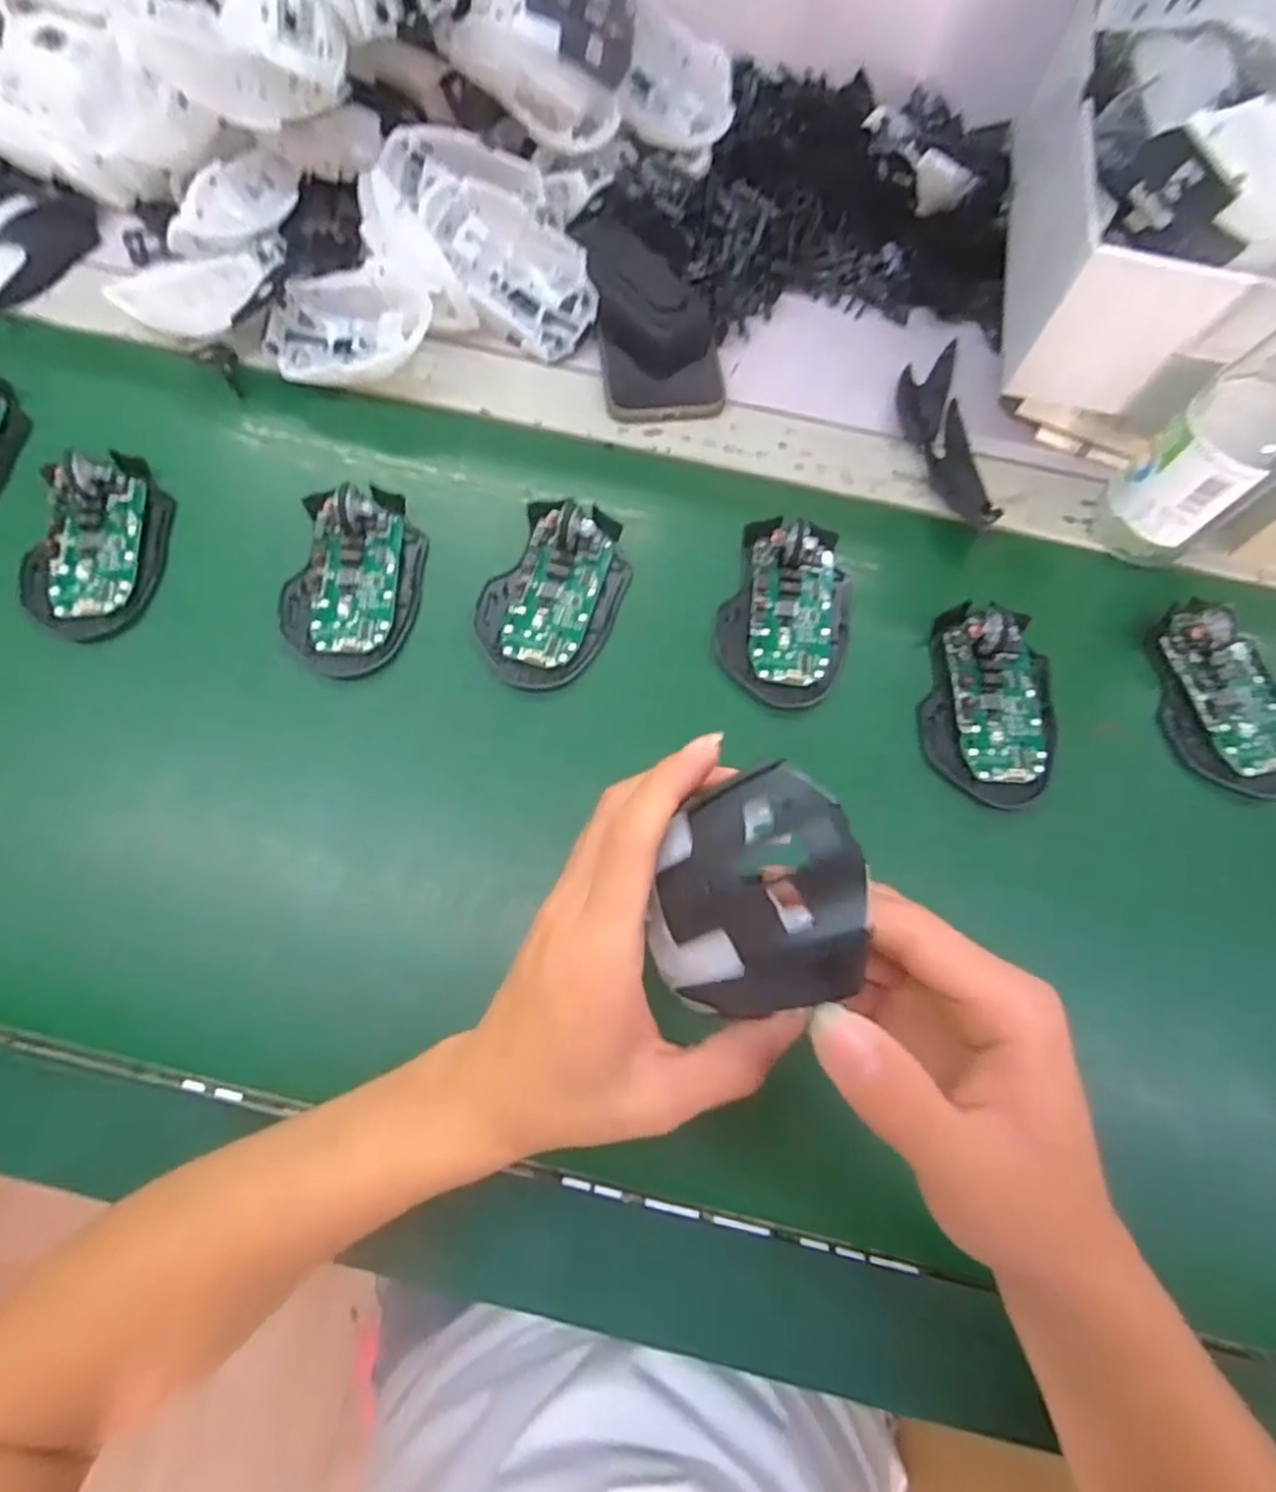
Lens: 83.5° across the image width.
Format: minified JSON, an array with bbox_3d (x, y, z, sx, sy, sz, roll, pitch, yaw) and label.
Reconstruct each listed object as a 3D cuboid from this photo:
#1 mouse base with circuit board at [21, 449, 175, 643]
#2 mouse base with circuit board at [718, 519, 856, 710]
[{"bbox_3d":[-0.307,-0.116,0.410,0.068,0.027,0.113,8,78,0],"label":"mouse base with circuit board"},{"bbox_3d":[0.086,-0.075,0.416,0.073,0.035,0.111,11,78,1],"label":"mouse base with circuit board"}]

